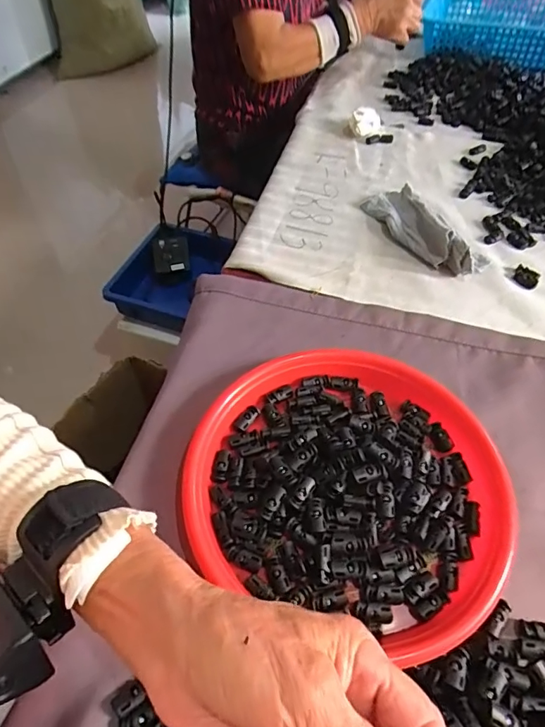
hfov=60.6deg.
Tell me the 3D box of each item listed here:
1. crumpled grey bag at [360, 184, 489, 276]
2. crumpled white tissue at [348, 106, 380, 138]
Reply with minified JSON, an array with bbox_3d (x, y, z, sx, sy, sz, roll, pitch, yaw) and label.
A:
[{"bbox_3d":[0.193,-0.180,0.594,0.074,0.044,0.182,-25,58,-19],"label":"crumpled grey bag"},{"bbox_3d":[0.153,-0.393,0.762,0.053,0.038,0.058,13,54,8],"label":"crumpled white tissue"}]

